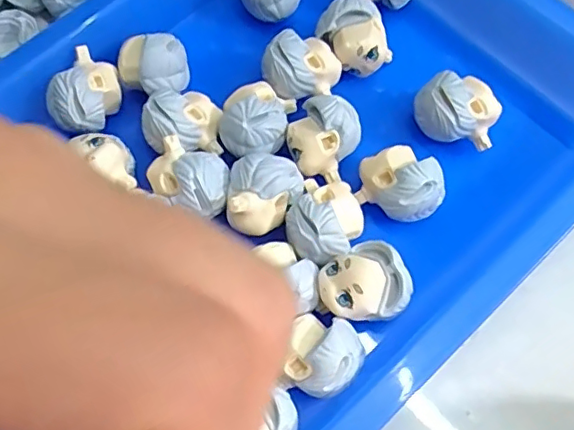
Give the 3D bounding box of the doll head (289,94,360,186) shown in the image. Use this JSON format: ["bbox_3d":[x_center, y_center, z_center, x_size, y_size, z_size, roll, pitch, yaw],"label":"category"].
[{"bbox_3d":[0.012,-0.026,0.195,0.023,0.022,0.023,0,68,1],"label":"doll head"}]

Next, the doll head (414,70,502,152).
[{"bbox_3d":[0.059,-0.036,0.202,0.027,0.024,0.020,7,69,6],"label":"doll head"}]

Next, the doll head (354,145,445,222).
[{"bbox_3d":[0.037,-0.010,0.190,0.021,0.023,0.026,-36,72,-13],"label":"doll head"}]

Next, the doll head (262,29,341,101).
[{"bbox_3d":[0.005,-0.053,0.210,0.027,0.025,0.020,-15,68,-3],"label":"doll head"}]

